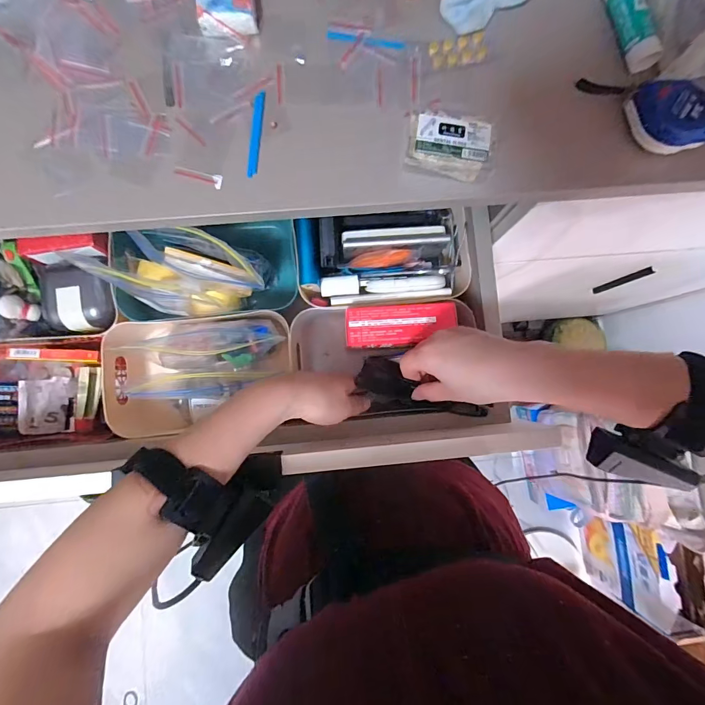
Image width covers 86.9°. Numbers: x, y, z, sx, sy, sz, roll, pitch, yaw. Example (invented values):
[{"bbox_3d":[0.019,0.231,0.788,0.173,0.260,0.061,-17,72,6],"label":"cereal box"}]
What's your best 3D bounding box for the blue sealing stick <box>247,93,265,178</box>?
[{"bbox_3d":[-0.085,-0.195,0.330,0.009,0.004,0.077,5,85,-1],"label":"blue sealing stick"}]

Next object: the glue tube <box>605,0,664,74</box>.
[{"bbox_3d":[0.246,-0.301,0.332,0.019,0.025,0.099,-14,86,-3],"label":"glue tube"}]

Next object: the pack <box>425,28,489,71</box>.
[{"bbox_3d":[0.097,-0.278,0.342,0.055,0.006,0.027,-12,85,-3],"label":"pack"}]

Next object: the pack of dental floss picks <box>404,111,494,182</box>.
[{"bbox_3d":[0.084,-0.180,0.325,0.071,0.021,0.048,7,85,-1],"label":"pack of dental floss picks"}]

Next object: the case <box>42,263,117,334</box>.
[{"bbox_3d":[-0.304,-0.060,0.416,0.067,0.029,0.070,-6,85,-2],"label":"case"}]

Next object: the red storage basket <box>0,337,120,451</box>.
[{"bbox_3d":[-0.377,0.051,0.443,0.166,0.067,0.118,-3,85,-2],"label":"red storage basket"}]

